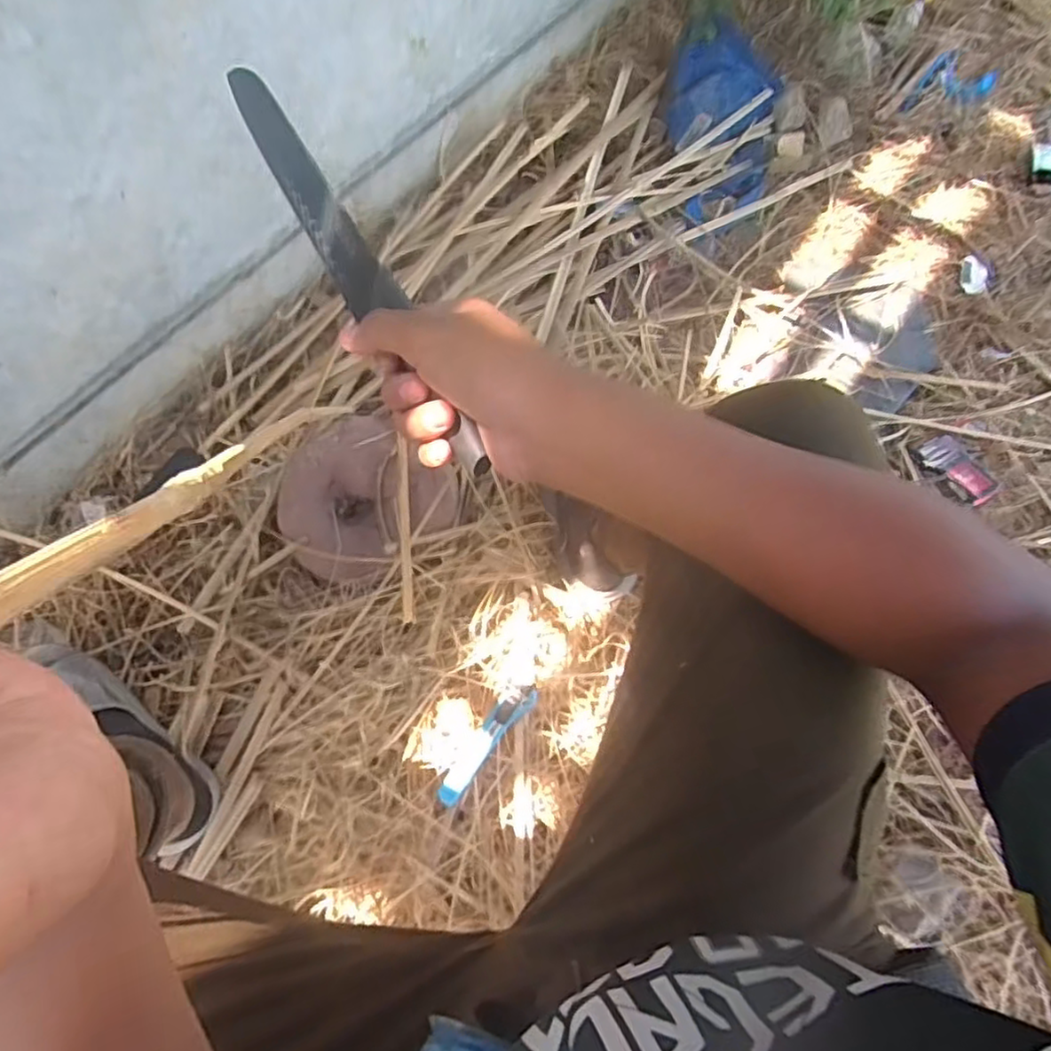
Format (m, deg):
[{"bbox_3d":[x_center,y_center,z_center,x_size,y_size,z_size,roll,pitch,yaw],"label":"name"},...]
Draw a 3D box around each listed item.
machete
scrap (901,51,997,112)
[{"bbox_3d":[-0.099,-0.151,0.380,0.021,0.039,0.297,-30,76,-12],"label":"machete"},{"bbox_3d":[0.743,-0.763,1.182,0.109,0.008,0.182,40,73,12],"label":"scrap"}]

